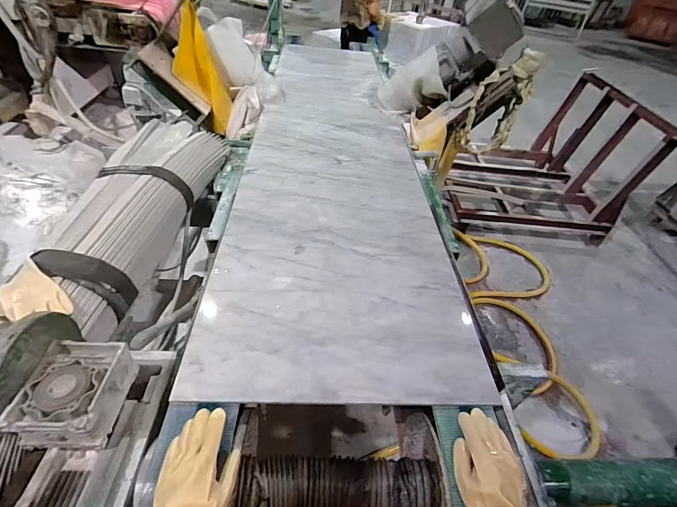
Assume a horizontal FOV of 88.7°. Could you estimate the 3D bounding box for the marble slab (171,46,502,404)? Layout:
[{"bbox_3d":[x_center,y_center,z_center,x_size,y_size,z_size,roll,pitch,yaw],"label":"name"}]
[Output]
[{"bbox_3d":[-0.019,-0.424,1.322,0.607,0.046,1.998,2,45,-5],"label":"marble slab"}]

